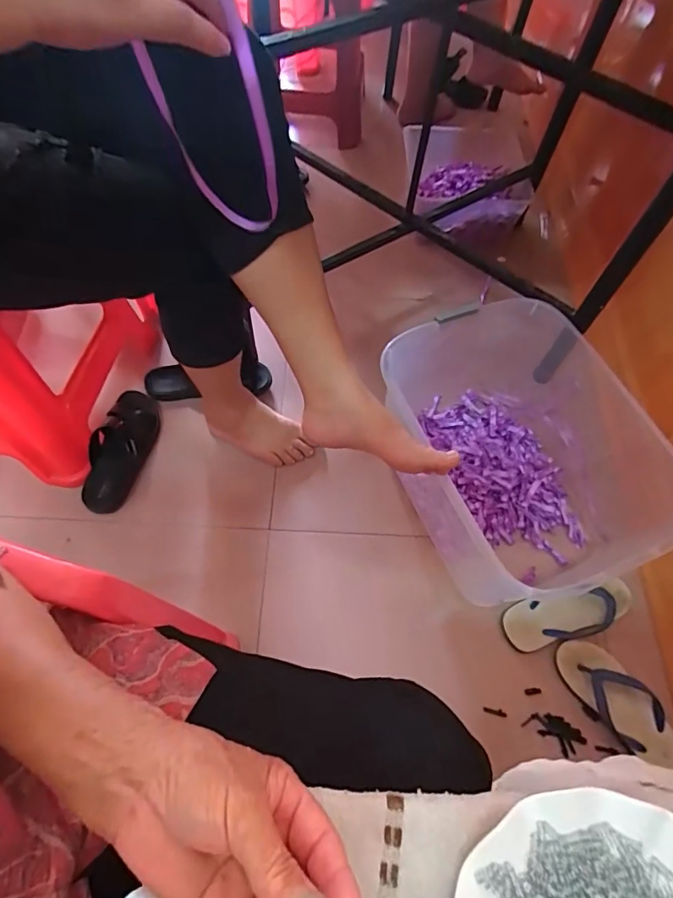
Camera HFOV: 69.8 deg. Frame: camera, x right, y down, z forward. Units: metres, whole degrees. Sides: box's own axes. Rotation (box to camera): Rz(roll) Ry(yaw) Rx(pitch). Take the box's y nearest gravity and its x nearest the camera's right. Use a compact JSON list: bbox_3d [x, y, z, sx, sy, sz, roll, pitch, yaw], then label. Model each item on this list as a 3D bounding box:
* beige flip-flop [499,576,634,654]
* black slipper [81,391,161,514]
[{"bbox_3d":[0.405,0.284,0.831,0.231,0.039,0.080,-12,63,-7],"label":"beige flip-flop"},{"bbox_3d":[-0.414,-0.001,0.927,0.100,0.059,0.246,16,63,8],"label":"black slipper"}]

